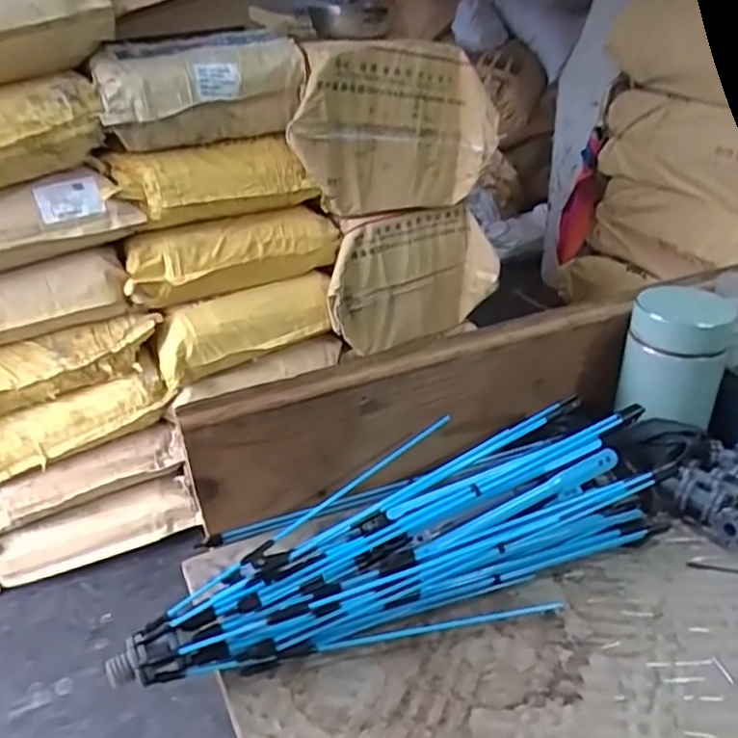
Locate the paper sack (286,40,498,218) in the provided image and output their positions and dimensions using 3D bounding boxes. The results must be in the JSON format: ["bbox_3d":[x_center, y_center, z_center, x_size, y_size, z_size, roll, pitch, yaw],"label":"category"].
[{"bbox_3d":[0.049,-0.491,1.374,0.430,0.322,0.121,-15,32,-21],"label":"paper sack"}]

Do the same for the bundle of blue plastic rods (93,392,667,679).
[{"bbox_3d":[0.031,0.092,0.384,0.336,0.063,0.099,-11,30,-15],"label":"bundle of blue plastic rods"}]

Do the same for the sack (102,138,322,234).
[{"bbox_3d":[-0.288,-0.353,1.275,0.359,0.130,0.124,-23,36,-32],"label":"sack"}]

